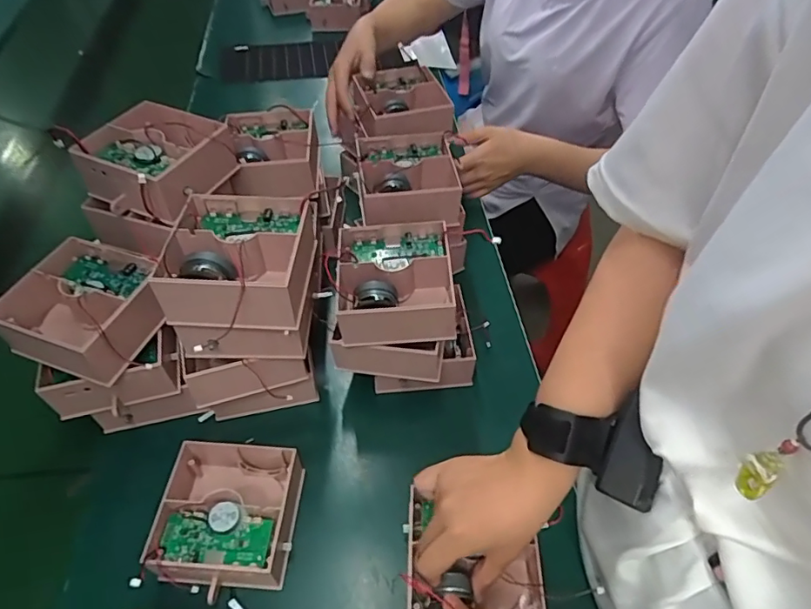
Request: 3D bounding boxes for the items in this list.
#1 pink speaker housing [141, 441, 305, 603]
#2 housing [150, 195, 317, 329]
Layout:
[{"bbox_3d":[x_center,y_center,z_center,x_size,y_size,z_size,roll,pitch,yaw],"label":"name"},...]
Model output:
[{"bbox_3d":[-0.148,0.177,0.447,0.107,0.051,0.109,4,51,4],"label":"pink speaker housing"},{"bbox_3d":[-0.128,-0.033,0.425,0.108,0.062,0.104,1,51,1],"label":"housing"}]

